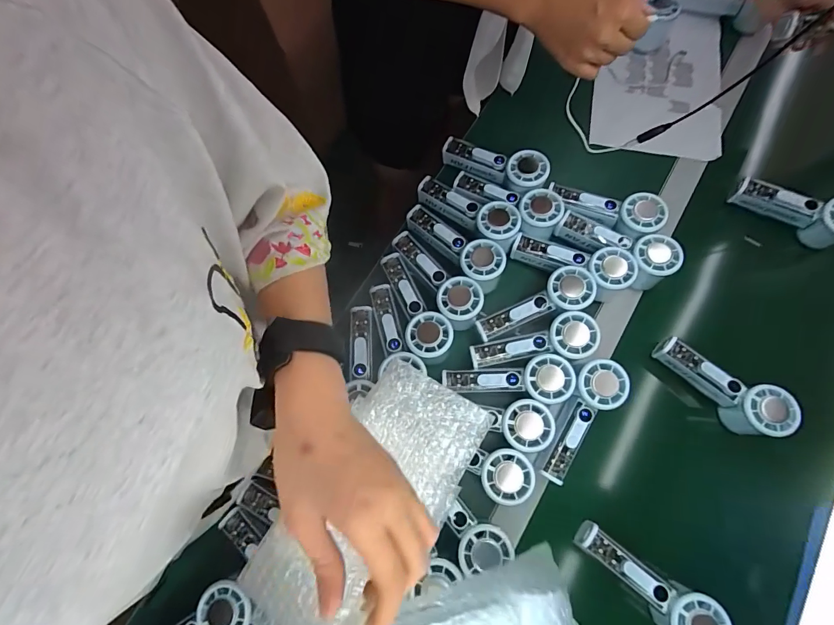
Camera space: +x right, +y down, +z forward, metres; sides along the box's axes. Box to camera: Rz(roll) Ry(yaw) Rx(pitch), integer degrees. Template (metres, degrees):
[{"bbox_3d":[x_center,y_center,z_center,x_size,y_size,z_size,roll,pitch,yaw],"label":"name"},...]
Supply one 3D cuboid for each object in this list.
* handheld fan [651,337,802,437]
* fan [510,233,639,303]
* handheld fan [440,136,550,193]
[{"bbox_3d":[0.370,0.083,0.490,0.051,0.062,0.151,-43,78,-10],"label":"handheld fan"},{"bbox_3d":[0.205,-0.062,0.533,0.154,0.062,0.059,19,75,19],"label":"fan"},{"bbox_3d":[0.108,-0.211,0.570,0.159,0.033,0.058,26,76,25],"label":"handheld fan"}]

